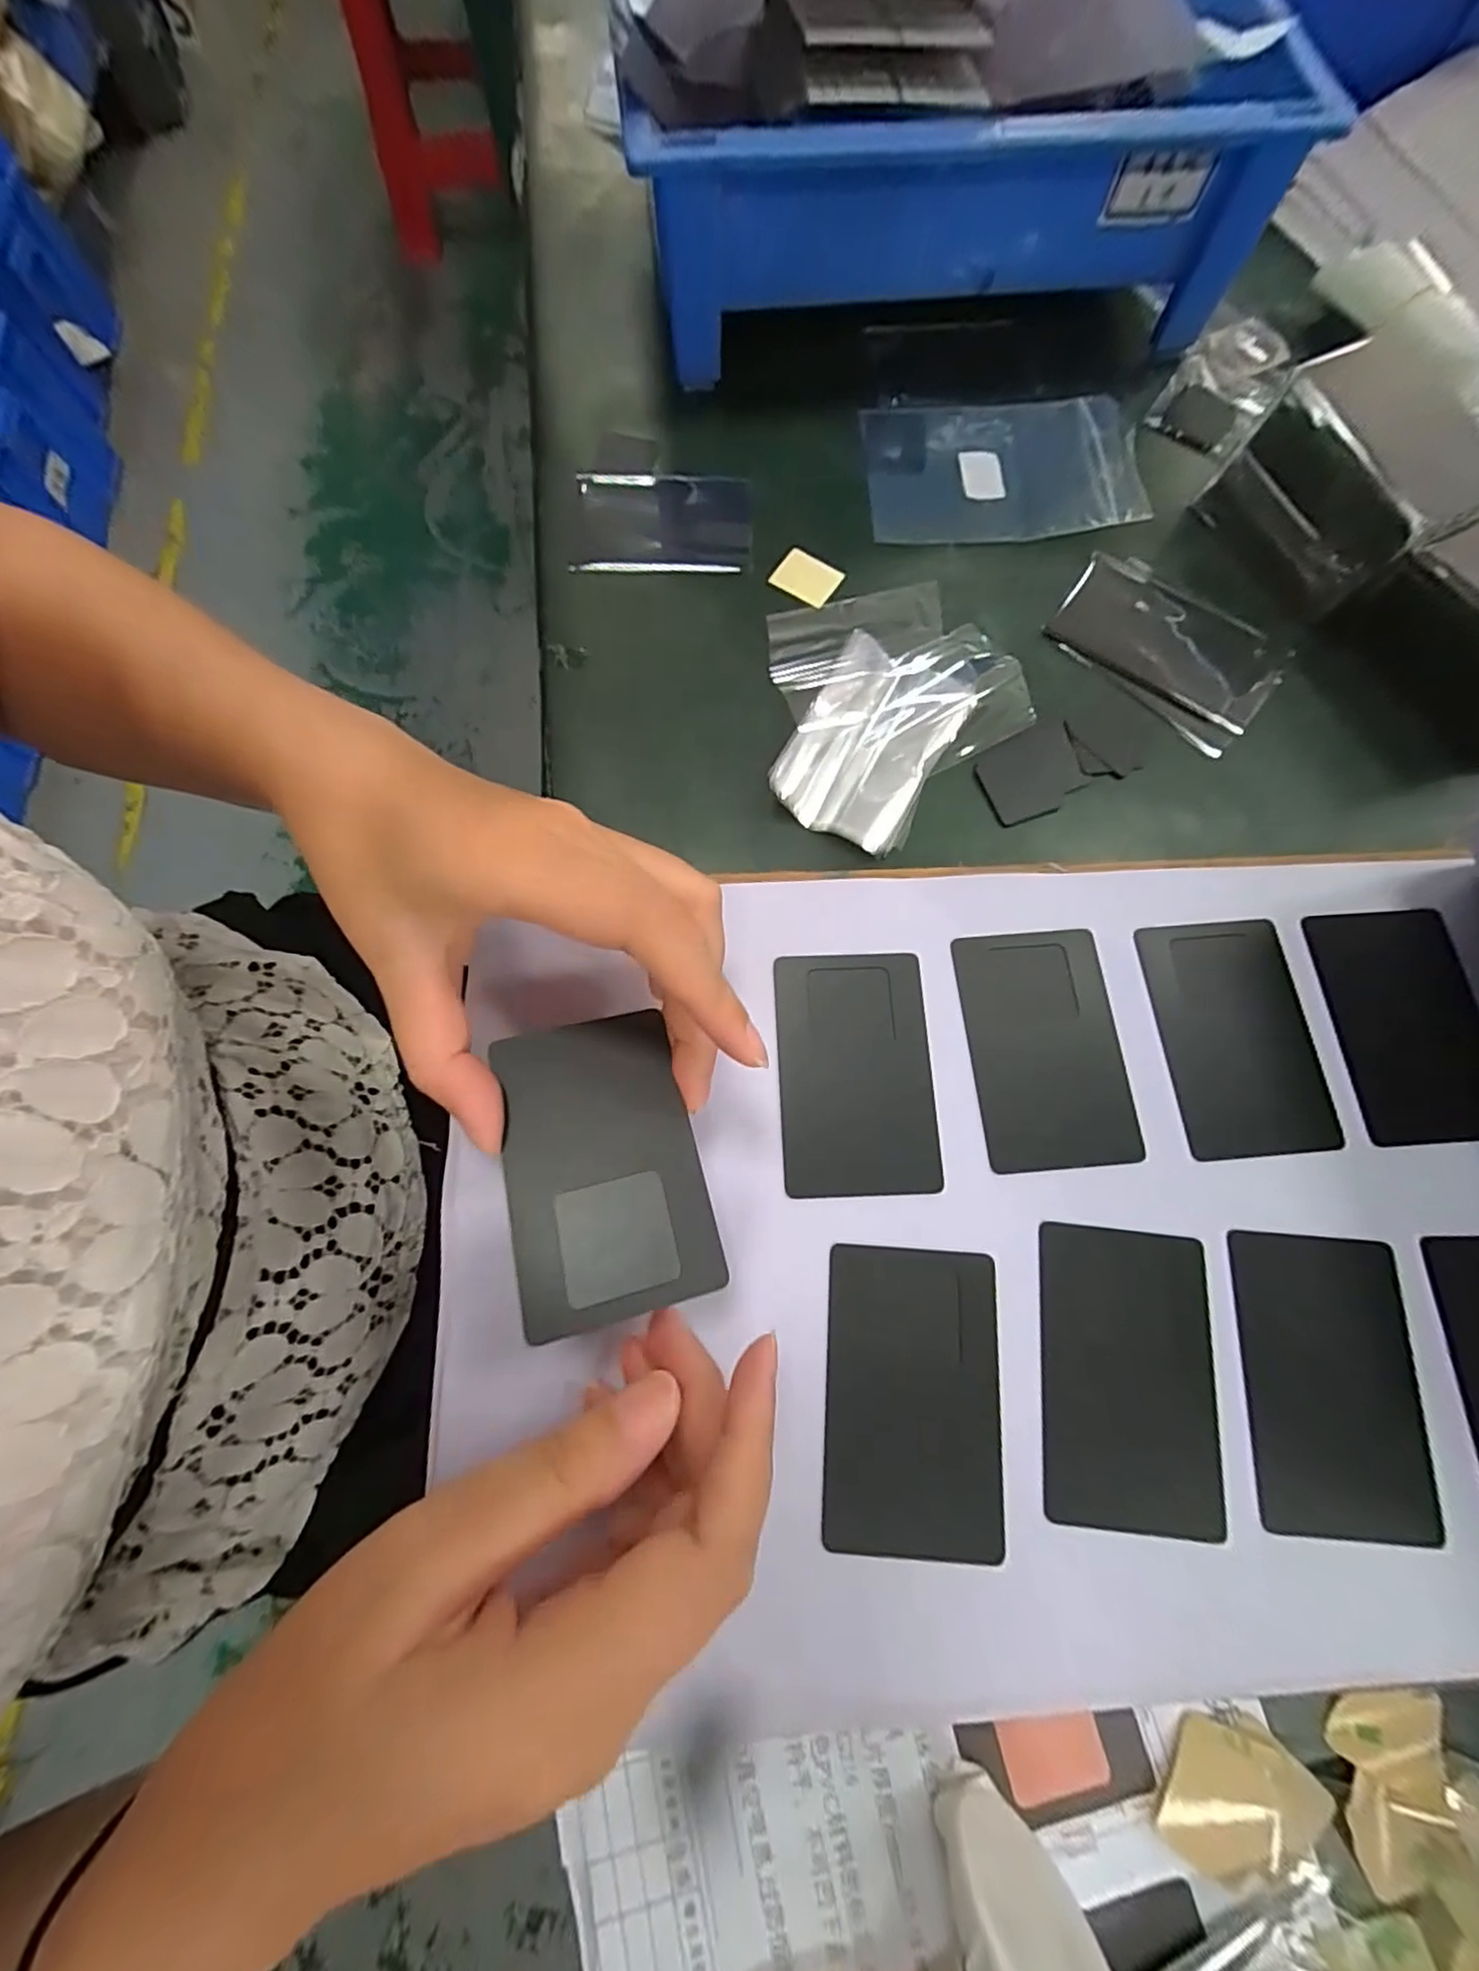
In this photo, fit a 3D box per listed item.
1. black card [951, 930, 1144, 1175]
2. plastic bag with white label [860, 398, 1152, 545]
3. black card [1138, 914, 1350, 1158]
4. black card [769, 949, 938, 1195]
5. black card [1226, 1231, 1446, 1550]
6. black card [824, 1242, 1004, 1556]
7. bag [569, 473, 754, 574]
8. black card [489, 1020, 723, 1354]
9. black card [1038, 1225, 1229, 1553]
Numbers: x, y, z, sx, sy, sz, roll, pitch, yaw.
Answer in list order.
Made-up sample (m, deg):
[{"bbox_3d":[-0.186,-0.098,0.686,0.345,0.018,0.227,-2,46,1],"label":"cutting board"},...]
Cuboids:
[{"bbox_3d":[0.110,0.022,0.236,0.054,0.004,0.084,-5,74,-1],"label":"black card"},{"bbox_3d":[0.132,-0.263,0.331,0.133,0.006,0.088,0,74,0],"label":"plastic bag with white label"},{"bbox_3d":[0.180,0.018,0.237,0.052,0.004,0.084,-5,74,-1],"label":"black card"},{"bbox_3d":[0.041,0.030,0.233,0.054,0.004,0.084,-2,74,-1],"label":"black card"},{"bbox_3d":[0.186,0.124,0.207,0.052,0.004,0.083,3,74,1],"label":"black card"},{"bbox_3d":[0.054,0.128,0.206,0.054,0.004,0.084,4,74,1],"label":"black card"},{"bbox_3d":[-0.037,-0.227,0.320,0.085,0.004,0.063,-2,74,-1],"label":"bag"},{"bbox_3d":[-0.039,0.049,0.187,0.050,0.004,0.084,-11,65,-14],"label":"black card"},{"bbox_3d":[0.124,0.122,0.207,0.054,0.004,0.084,6,74,2],"label":"black card"}]

